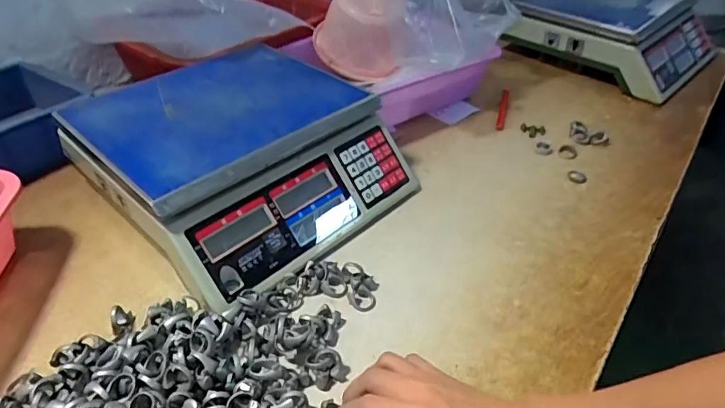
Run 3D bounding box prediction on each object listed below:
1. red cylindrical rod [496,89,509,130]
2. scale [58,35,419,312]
[{"bbox_3d":[0.226,-0.154,0.776,0.011,0.017,0.142,12,40,12],"label":"red cylindrical rod"},{"bbox_3d":[-0.138,-0.056,0.553,0.294,0.115,0.279,31,47,31],"label":"scale"}]

